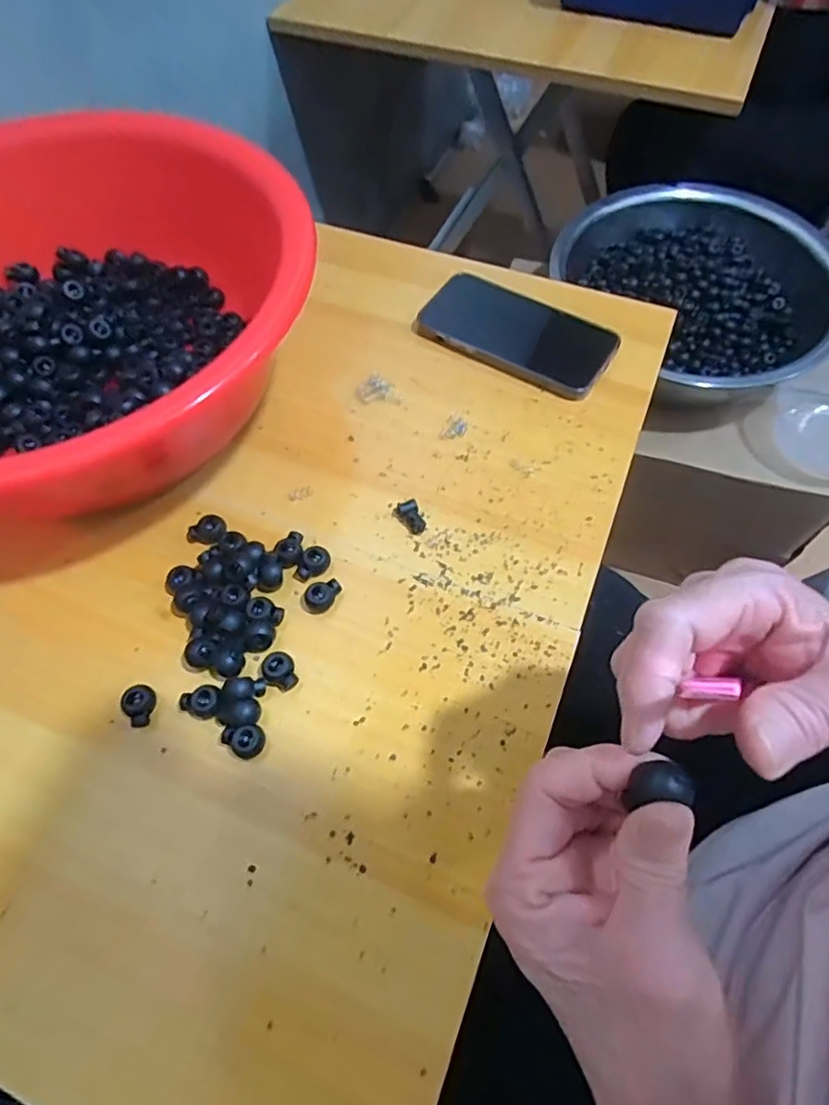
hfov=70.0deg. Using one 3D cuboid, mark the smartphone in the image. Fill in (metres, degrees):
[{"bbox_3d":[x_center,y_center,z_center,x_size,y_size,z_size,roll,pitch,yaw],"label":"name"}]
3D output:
[{"bbox_3d":[0.079,-0.173,0.467,0.150,0.011,0.075,29,66,14],"label":"smartphone"}]

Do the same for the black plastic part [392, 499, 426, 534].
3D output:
[{"bbox_3d":[-0.002,-0.023,0.385,0.015,0.010,0.024,-33,67,-16],"label":"black plastic part"}]

